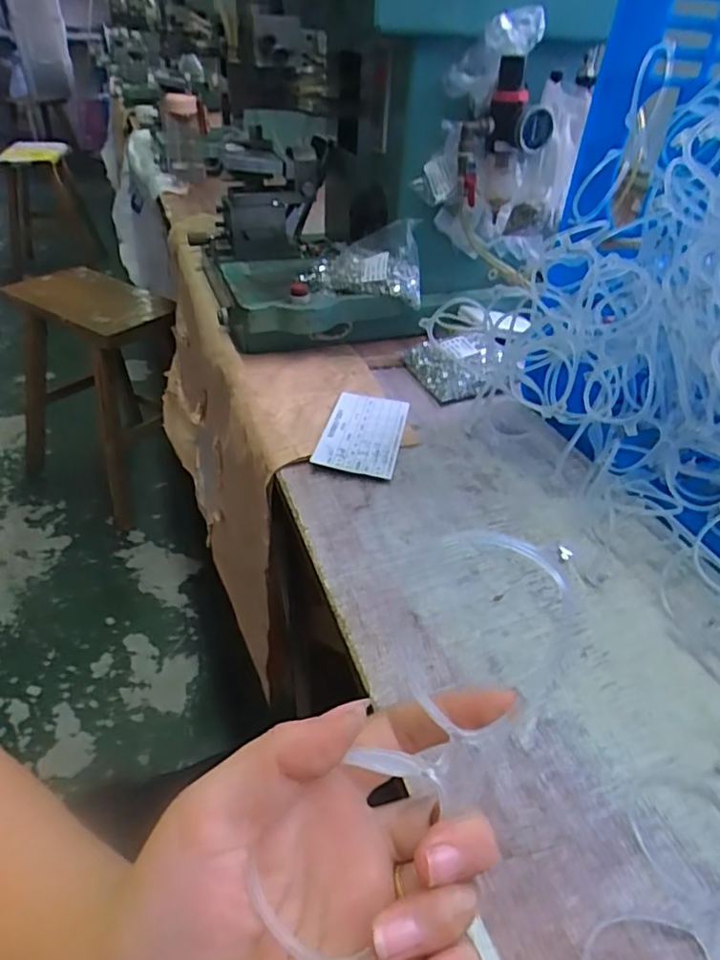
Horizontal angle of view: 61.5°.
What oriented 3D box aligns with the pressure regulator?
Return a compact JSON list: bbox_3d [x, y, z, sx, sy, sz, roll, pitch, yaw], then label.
[{"bbox_3d":[0.147,-0.351,0.631,0.081,0.134,0.054,-2,38,-8],"label":"pressure regulator"}]

